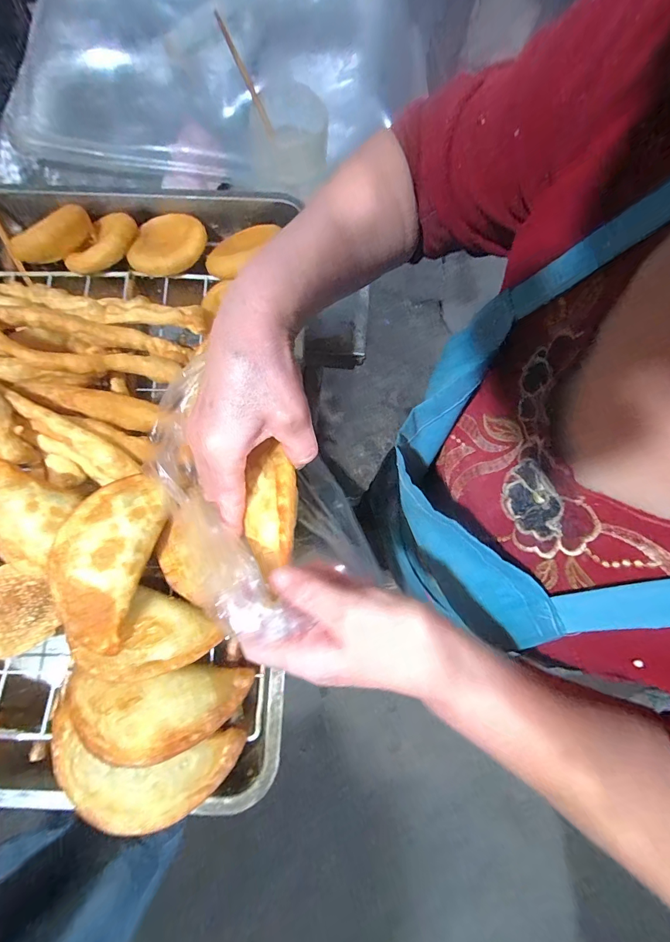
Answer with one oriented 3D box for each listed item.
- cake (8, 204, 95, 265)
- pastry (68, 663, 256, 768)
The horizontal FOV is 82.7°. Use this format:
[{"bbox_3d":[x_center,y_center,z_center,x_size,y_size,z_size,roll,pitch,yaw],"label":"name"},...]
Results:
[{"bbox_3d":[-0.304,-0.253,0.411,0.086,0.032,0.030,-42,79,-12],"label":"cake"},{"bbox_3d":[-0.137,0.183,0.293,0.135,0.029,0.058,-3,74,-3],"label":"pastry"}]

